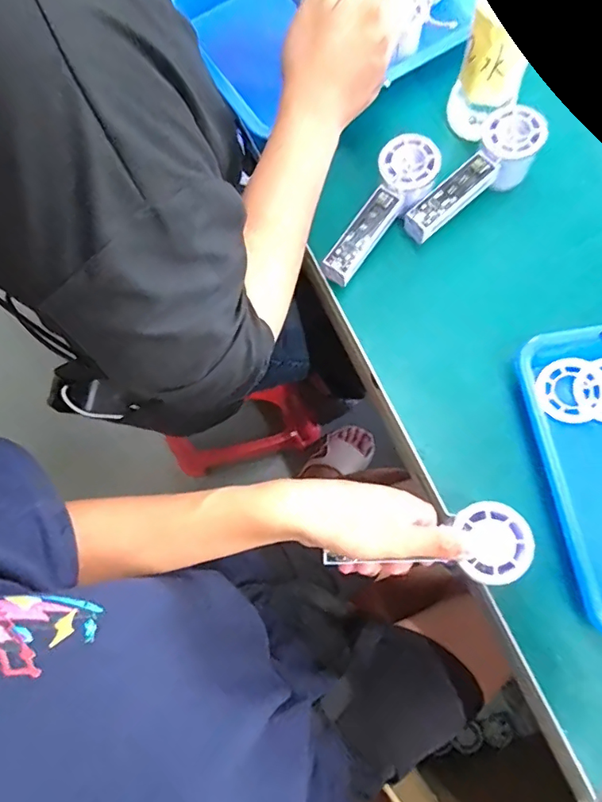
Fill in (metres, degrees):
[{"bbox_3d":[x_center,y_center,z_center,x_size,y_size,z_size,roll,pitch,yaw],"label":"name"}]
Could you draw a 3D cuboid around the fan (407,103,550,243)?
[{"bbox_3d":[0.170,-0.215,0.480,0.153,0.058,0.050,-44,77,-11],"label":"fan"}]

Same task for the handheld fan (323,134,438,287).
[{"bbox_3d":[0.075,-0.181,0.472,0.055,0.055,0.148,36,77,11],"label":"handheld fan"}]

